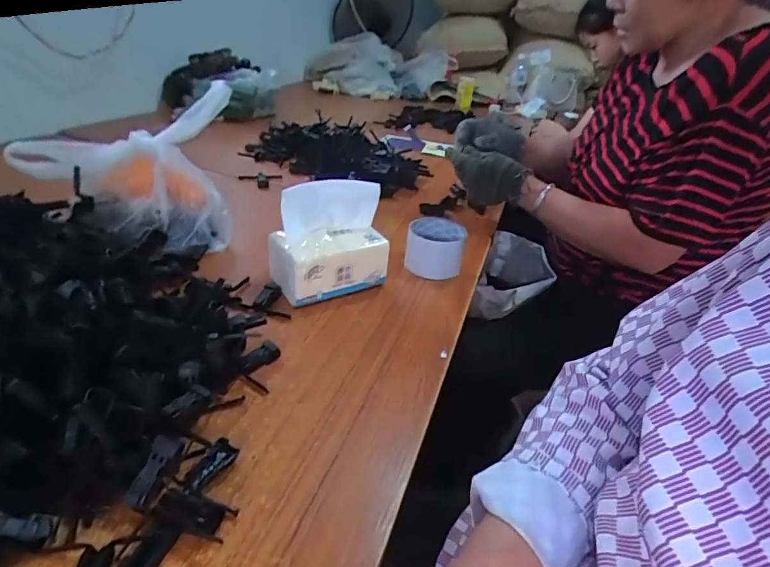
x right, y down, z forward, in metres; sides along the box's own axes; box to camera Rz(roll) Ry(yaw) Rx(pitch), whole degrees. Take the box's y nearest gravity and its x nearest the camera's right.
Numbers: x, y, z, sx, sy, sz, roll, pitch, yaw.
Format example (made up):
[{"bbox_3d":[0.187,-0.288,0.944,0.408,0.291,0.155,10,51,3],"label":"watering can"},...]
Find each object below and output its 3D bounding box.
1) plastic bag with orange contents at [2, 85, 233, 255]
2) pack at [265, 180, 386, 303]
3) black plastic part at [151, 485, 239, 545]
[{"bbox_3d":[-0.351,-0.151,0.621,0.272,0.184,0.126,-5,33,-18],"label":"plastic bag with orange contents"},{"bbox_3d":[-0.073,-0.056,0.592,0.137,0.138,0.095,-16,37,-33],"label":"pack"},{"bbox_3d":[-0.140,0.166,0.323,0.061,0.019,0.031,11,31,7],"label":"black plastic part"}]

